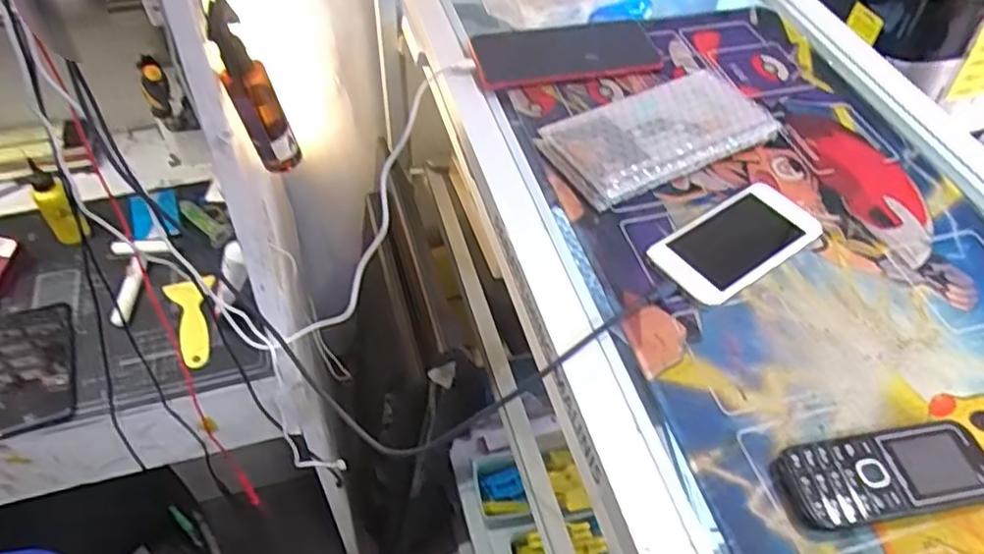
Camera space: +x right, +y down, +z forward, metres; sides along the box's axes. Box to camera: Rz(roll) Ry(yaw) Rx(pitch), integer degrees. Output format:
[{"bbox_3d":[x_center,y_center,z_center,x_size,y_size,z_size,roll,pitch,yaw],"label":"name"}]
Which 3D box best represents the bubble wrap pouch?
[{"bbox_3d":[0.130,-0.116,0.532,0.182,0.014,0.088,-23,55,-19],"label":"bubble wrap pouch"}]

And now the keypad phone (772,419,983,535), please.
[{"bbox_3d":[0.209,0.105,0.364,0.113,0.014,0.046,-8,51,-8],"label":"keypad phone"}]

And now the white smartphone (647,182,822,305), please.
[{"bbox_3d":[0.168,-0.025,0.470,0.122,0.006,0.061,-29,57,-23],"label":"white smartphone"}]

